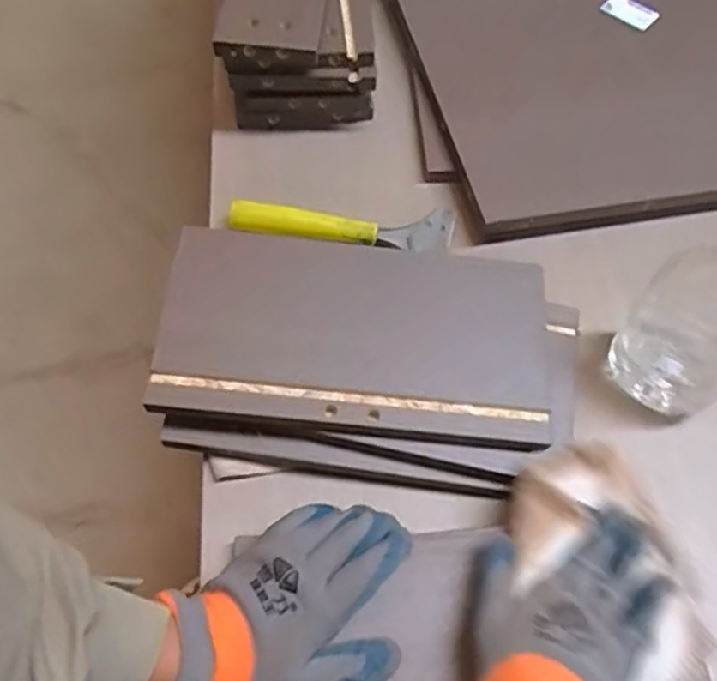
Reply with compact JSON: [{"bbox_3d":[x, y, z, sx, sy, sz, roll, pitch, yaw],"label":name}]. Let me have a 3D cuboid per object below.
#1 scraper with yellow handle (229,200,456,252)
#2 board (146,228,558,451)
[{"bbox_3d":[-0.012,-0.110,0.642,0.212,0.027,0.045,-2,60,-5],"label":"scraper with yellow handle"},{"bbox_3d":[0.004,-0.008,0.536,0.304,0.014,0.160,7,63,-4],"label":"board"}]

